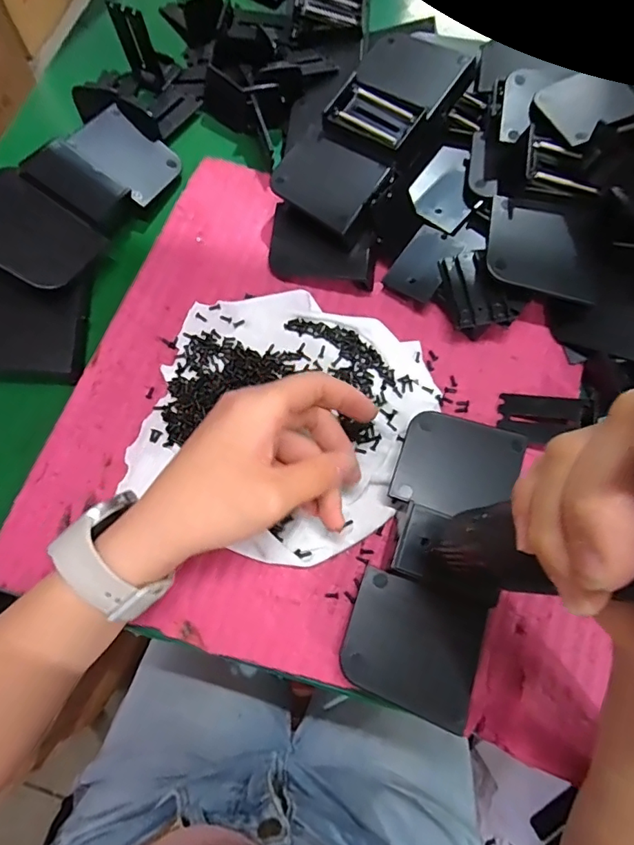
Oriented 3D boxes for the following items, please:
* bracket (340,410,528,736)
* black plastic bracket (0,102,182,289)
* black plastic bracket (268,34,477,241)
[{"bbox_3d":[0.067,0.073,0.282,0.069,0.017,0.160,18,74,4],"label":"bracket"},{"bbox_3d":[-0.171,-0.164,0.354,0.090,0.029,0.159,31,64,-11],"label":"black plastic bracket"},{"bbox_3d":[0.042,-0.206,0.350,0.071,0.024,0.157,36,87,10],"label":"black plastic bracket"}]

